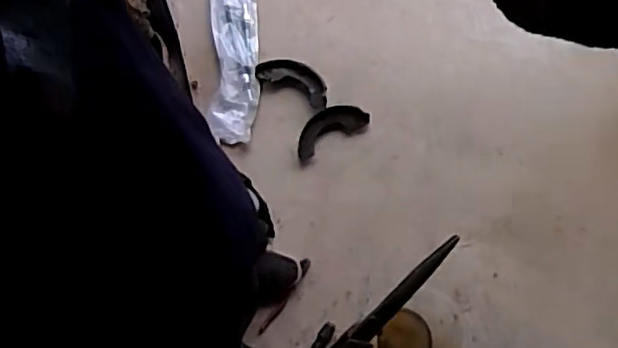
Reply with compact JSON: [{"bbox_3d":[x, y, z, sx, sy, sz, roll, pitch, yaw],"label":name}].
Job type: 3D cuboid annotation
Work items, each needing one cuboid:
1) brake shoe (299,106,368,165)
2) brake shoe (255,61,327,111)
[{"bbox_3d":[0.050,-0.118,1.610,0.208,0.043,0.093,-31,76,-11],"label":"brake shoe"},{"bbox_3d":[-0.036,-0.246,1.652,0.203,0.034,0.087,29,74,7],"label":"brake shoe"}]

